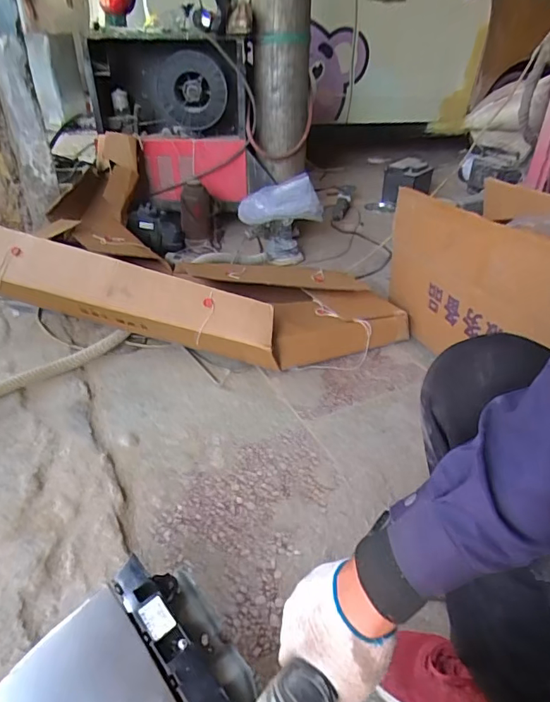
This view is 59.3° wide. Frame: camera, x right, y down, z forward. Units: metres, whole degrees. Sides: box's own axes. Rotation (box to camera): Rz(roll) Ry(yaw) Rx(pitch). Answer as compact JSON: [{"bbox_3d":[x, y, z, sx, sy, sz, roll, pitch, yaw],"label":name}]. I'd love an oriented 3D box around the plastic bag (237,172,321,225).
[{"bbox_3d":[0.026,-0.523,1.673,0.304,0.146,0.089,-5,34,-11],"label":"plastic bag"}]

